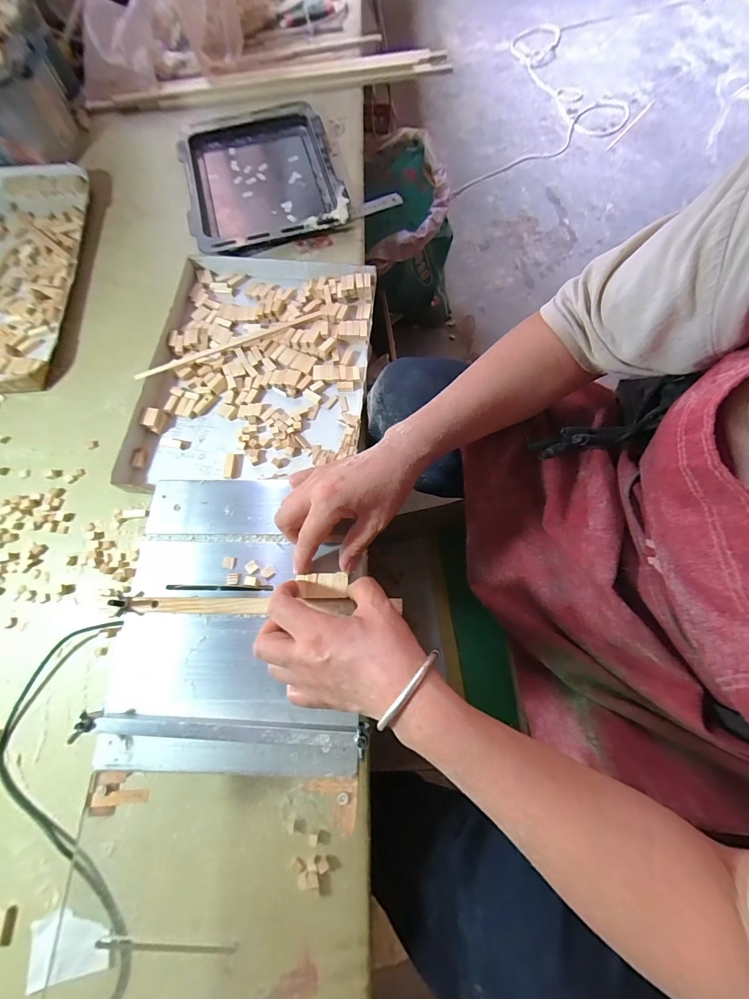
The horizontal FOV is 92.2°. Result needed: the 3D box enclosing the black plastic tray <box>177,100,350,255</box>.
[{"bbox_3d":[-0.206,-0.591,0.656,0.266,0.030,0.341,-15,72,-4],"label":"black plastic tray"}]

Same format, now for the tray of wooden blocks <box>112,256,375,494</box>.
[{"bbox_3d":[-0.170,-0.197,0.533,0.304,0.033,0.378,4,72,2],"label":"tray of wooden blocks"}]

